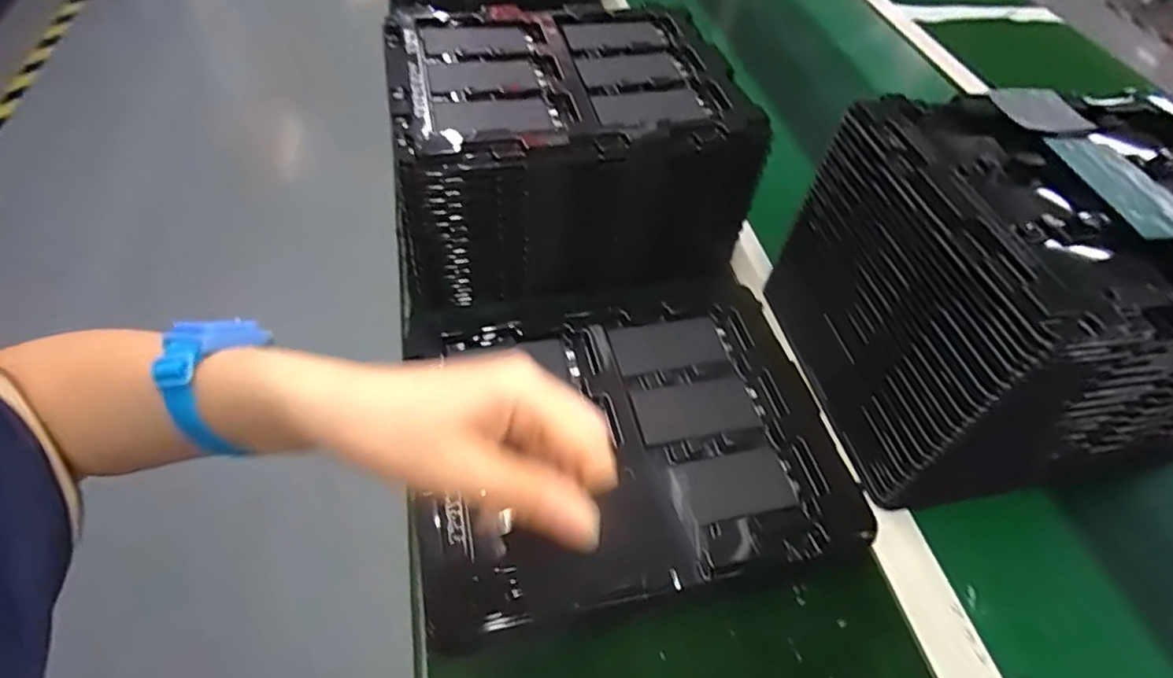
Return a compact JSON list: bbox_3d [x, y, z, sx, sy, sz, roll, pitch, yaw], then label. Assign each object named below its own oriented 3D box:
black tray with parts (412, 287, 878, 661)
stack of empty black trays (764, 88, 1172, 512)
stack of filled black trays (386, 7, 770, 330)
[{"bbox_3d":[0.025,0.068,0.421,0.269,0.029,0.213,-7,52,-11],"label":"black tray with parts"},{"bbox_3d":[0.315,-0.040,0.442,0.264,0.168,0.213,-6,52,-11],"label":"stack of empty black trays"},{"bbox_3d":[-0.023,-0.163,0.550,0.271,0.155,0.218,-9,53,-13],"label":"stack of filled black trays"}]

